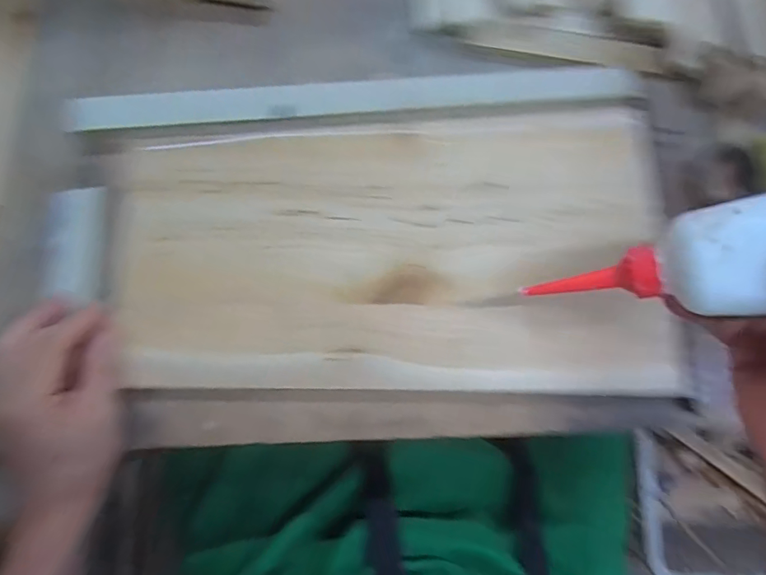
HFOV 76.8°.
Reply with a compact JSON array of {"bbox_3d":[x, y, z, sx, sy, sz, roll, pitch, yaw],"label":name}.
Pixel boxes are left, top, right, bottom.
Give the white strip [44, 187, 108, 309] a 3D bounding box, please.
[{"bbox_3d":[-0.231,-0.033,0.365,0.042,0.008,0.091,-8,71,-2],"label":"white strip"}]

